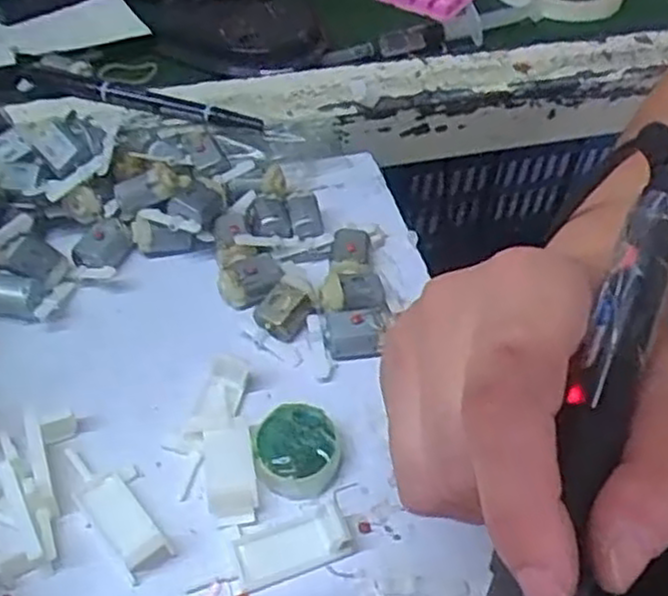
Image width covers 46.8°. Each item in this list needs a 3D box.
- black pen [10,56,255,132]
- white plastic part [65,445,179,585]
[{"bbox_3d":[-0.110,-0.110,0.421,0.144,0.008,0.017,16,49,10],"label":"black pen"},{"bbox_3d":[-0.079,0.073,0.282,0.023,0.011,0.058,-31,57,-28],"label":"white plastic part"}]

